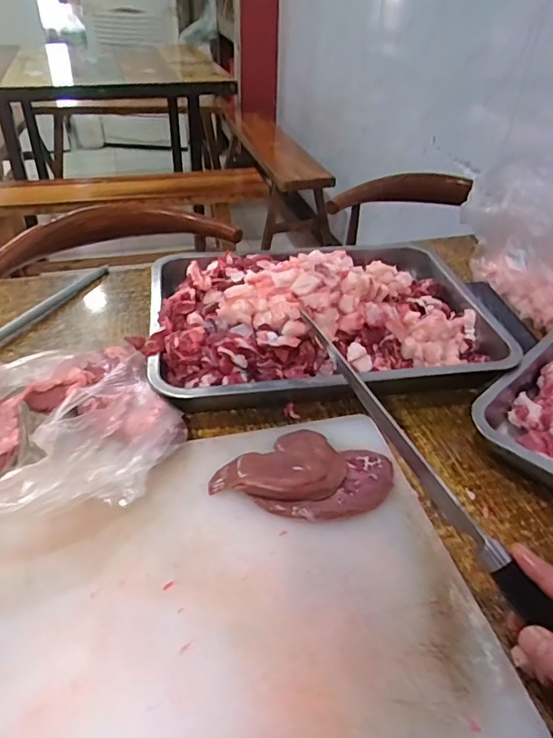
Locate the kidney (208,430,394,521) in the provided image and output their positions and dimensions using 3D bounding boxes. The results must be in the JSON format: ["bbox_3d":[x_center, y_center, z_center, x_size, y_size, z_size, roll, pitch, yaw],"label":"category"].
[{"bbox_3d":[0.028,0.087,0.442,0.136,0.019,0.097,16,42,17],"label":"kidney"}]

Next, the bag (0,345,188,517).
[{"bbox_3d":[-0.188,0.039,0.436,0.195,0.095,0.193,-15,43,-20],"label":"bag"}]

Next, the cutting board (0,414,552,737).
[{"bbox_3d":[-0.058,0.157,0.354,0.380,0.017,0.277,-9,39,-11],"label":"cutting board"}]

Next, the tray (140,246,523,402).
[{"bbox_3d":[0.049,-0.086,0.601,0.390,0.088,0.287,-6,40,-10],"label":"tray"}]

